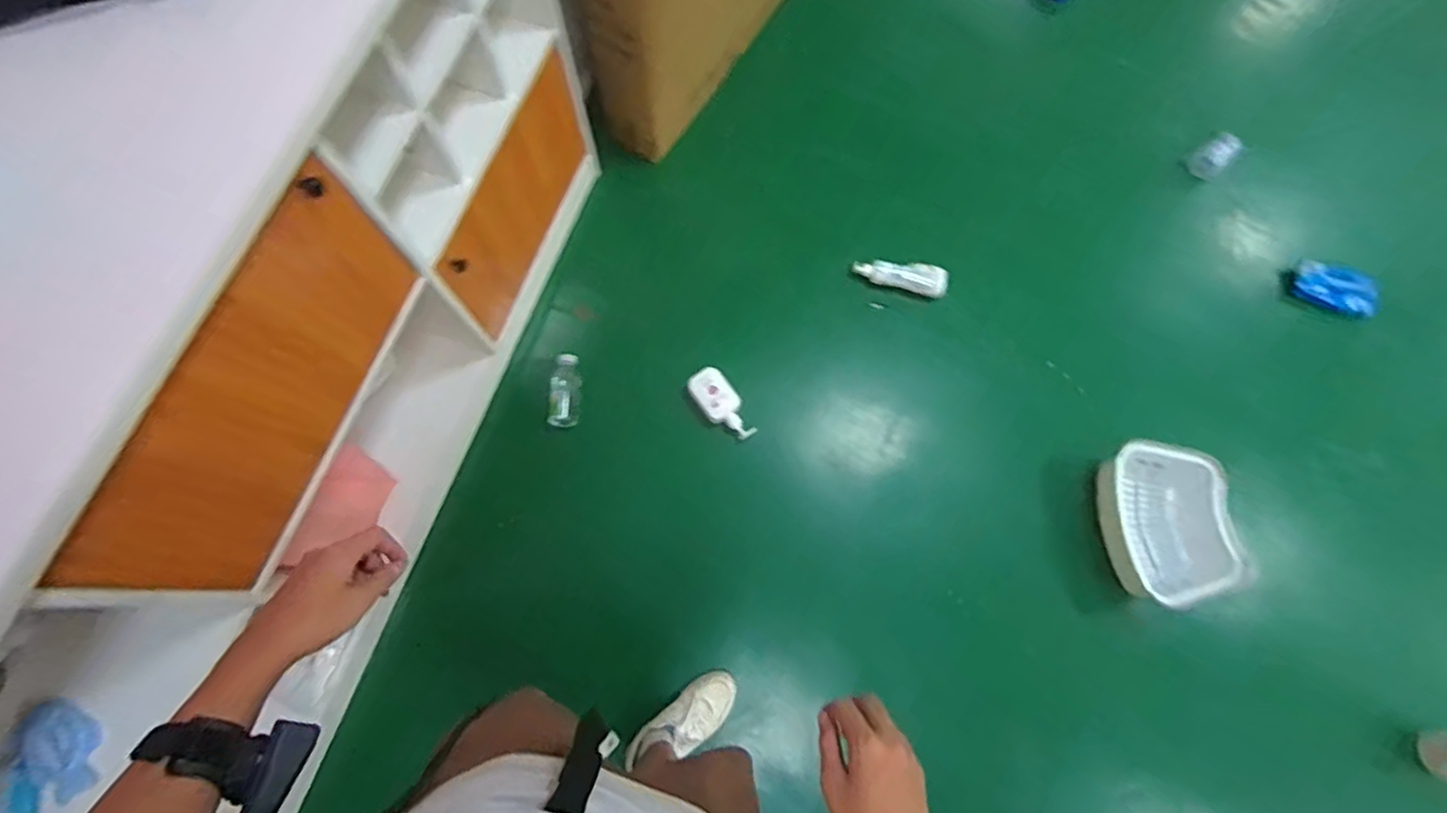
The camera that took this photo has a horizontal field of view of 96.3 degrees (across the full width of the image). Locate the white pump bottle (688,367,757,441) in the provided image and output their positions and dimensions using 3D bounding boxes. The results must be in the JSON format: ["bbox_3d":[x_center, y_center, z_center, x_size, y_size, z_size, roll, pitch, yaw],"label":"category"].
[{"bbox_3d":[-0.002,-0.002,1.571,0.092,0.068,0.198,-39,79,-12],"label":"white pump bottle"}]

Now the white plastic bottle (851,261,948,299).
[{"bbox_3d":[0.466,-0.350,1.689,0.245,0.047,0.084,16,74,2],"label":"white plastic bottle"}]

